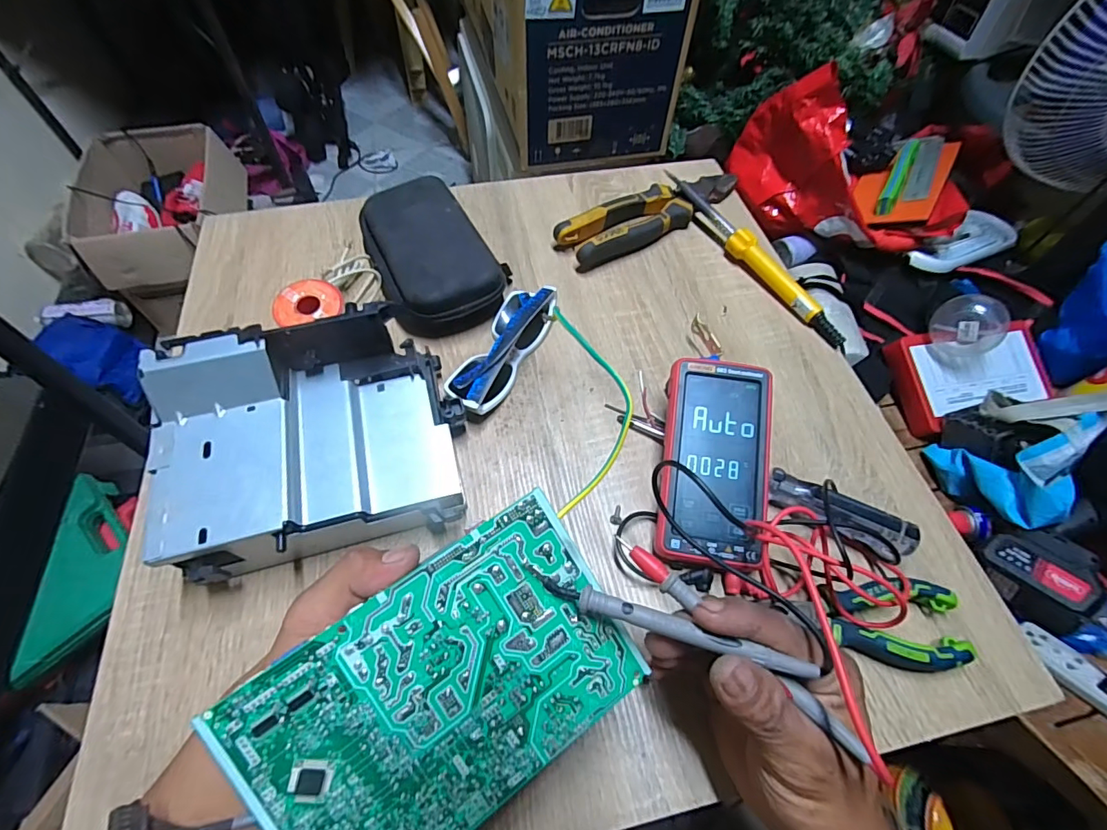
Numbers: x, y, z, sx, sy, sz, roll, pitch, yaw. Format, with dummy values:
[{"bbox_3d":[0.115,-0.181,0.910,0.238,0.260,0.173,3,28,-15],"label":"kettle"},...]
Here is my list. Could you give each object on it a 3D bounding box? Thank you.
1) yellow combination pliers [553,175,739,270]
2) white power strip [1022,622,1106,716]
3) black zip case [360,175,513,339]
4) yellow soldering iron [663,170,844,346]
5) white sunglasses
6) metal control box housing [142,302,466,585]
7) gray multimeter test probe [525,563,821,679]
[{"bbox_3d":[0.112,-0.223,0.530,0.234,0.026,0.059,-30,64,-18],"label":"yellow combination pliers"},{"bbox_3d":[0.641,0.316,0.574,0.048,0.030,0.150,-22,39,-14],"label":"white power strip"},{"bbox_3d":[-0.116,-0.155,0.472,0.114,0.052,0.180,-25,63,-16],"label":"black zip case"},{"bbox_3d":[0.201,-0.167,0.499,0.022,0.029,0.254,-28,64,-17],"label":"yellow soldering iron"},{"bbox_3d":[-0.047,-0.064,0.422,0.049,0.040,0.139,23,61,12],"label":"white sunglasses"},{"bbox_3d":[-0.164,0.016,0.334,0.184,0.085,0.142,-14,60,-10],"label":"metal control box housing"},{"bbox_3d":[0.051,0.100,0.233,0.134,0.010,0.011,14,59,12],"label":"gray multimeter test probe"}]

